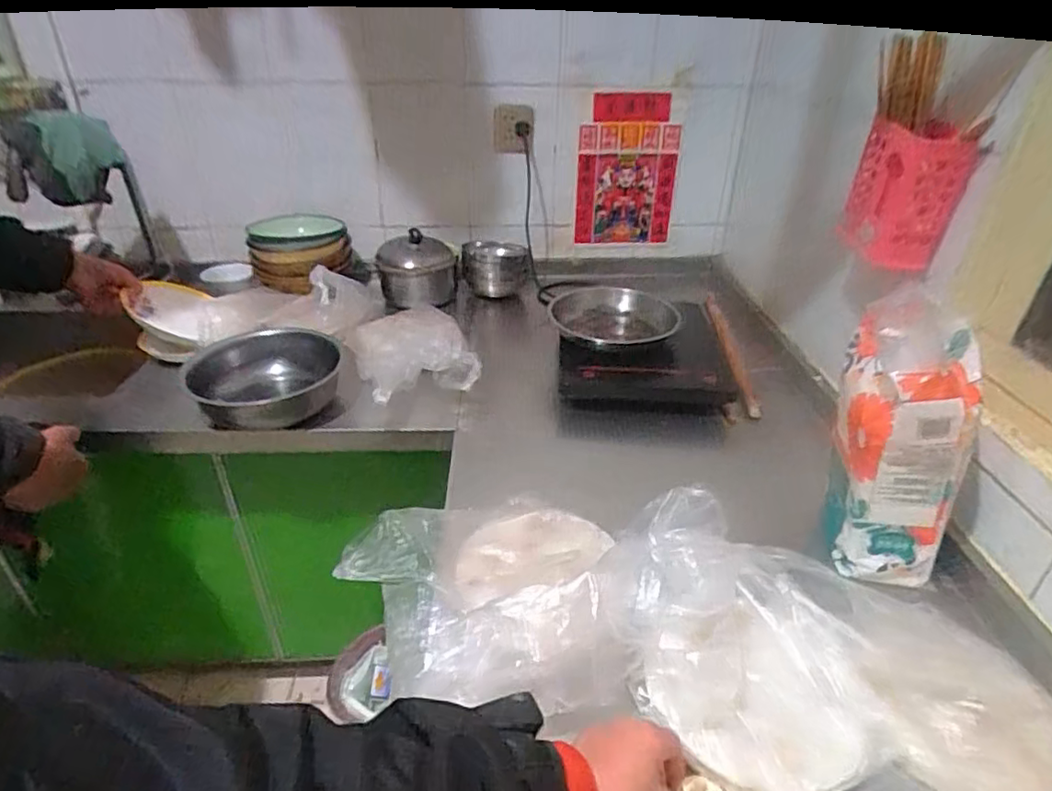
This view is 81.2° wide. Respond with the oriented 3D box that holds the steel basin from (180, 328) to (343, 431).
[{"bbox_3d":[-0.407,-0.036,0.966,0.228,0.065,0.262,-19,37,-29],"label":"steel basin"}]

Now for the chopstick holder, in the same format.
[{"bbox_3d":[0.443,-0.232,0.720,0.084,0.147,0.098,6,31,9],"label":"chopstick holder"}]

